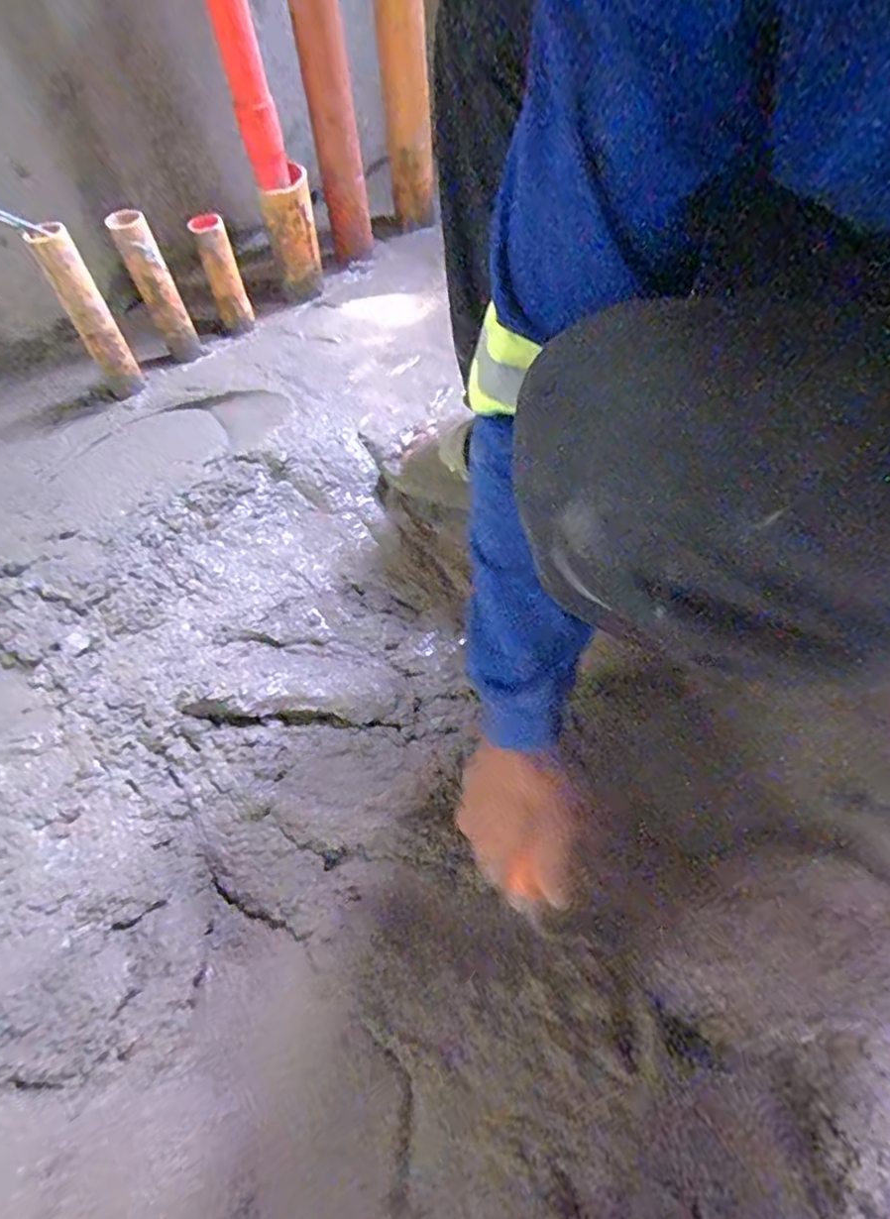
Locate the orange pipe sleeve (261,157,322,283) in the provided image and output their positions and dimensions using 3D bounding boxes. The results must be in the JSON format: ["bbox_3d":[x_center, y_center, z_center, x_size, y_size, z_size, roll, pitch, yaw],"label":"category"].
[{"bbox_3d":[-0.200,-0.494,0.840,0.063,0.149,0.049,-9,57,-4],"label":"orange pipe sleeve"}]

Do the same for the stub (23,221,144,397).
[{"bbox_3d":[-0.382,-0.315,0.693,0.040,0.186,0.034,-33,62,-19],"label":"stub"}]

